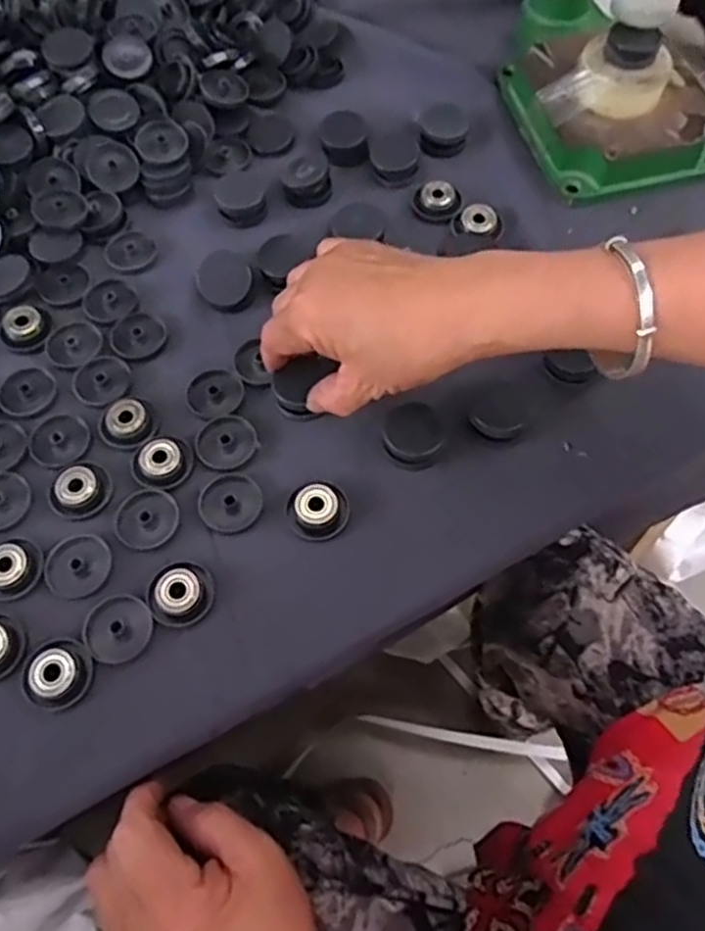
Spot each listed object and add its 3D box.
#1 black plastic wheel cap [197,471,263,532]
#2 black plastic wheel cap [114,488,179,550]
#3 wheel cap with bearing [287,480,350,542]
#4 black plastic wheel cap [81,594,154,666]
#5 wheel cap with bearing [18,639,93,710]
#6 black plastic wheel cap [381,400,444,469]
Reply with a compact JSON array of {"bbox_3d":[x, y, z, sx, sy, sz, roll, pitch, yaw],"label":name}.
[{"bbox_3d":[-0.066,0.019,0.392,0.033,0.004,0.033,-1,63,1],"label":"black plastic wheel cap"},{"bbox_3d":[-0.110,0.028,0.387,0.033,0.004,0.032,-20,65,-9],"label":"black plastic wheel cap"},{"bbox_3d":[-0.019,0.022,0.386,0.030,0.015,0.029,-37,68,-16],"label":"wheel cap with bearing"},{"bbox_3d":[-0.117,0.080,0.361,0.033,0.004,0.032,-1,63,1],"label":"black plastic wheel cap"},{"bbox_3d":[-0.143,0.101,0.353,0.034,0.009,0.031,-1,63,1],"label":"wheel cap with bearing"},{"bbox_3d":[0.033,-0.016,0.397,0.034,0.007,0.034,1,75,-4],"label":"black plastic wheel cap"}]

